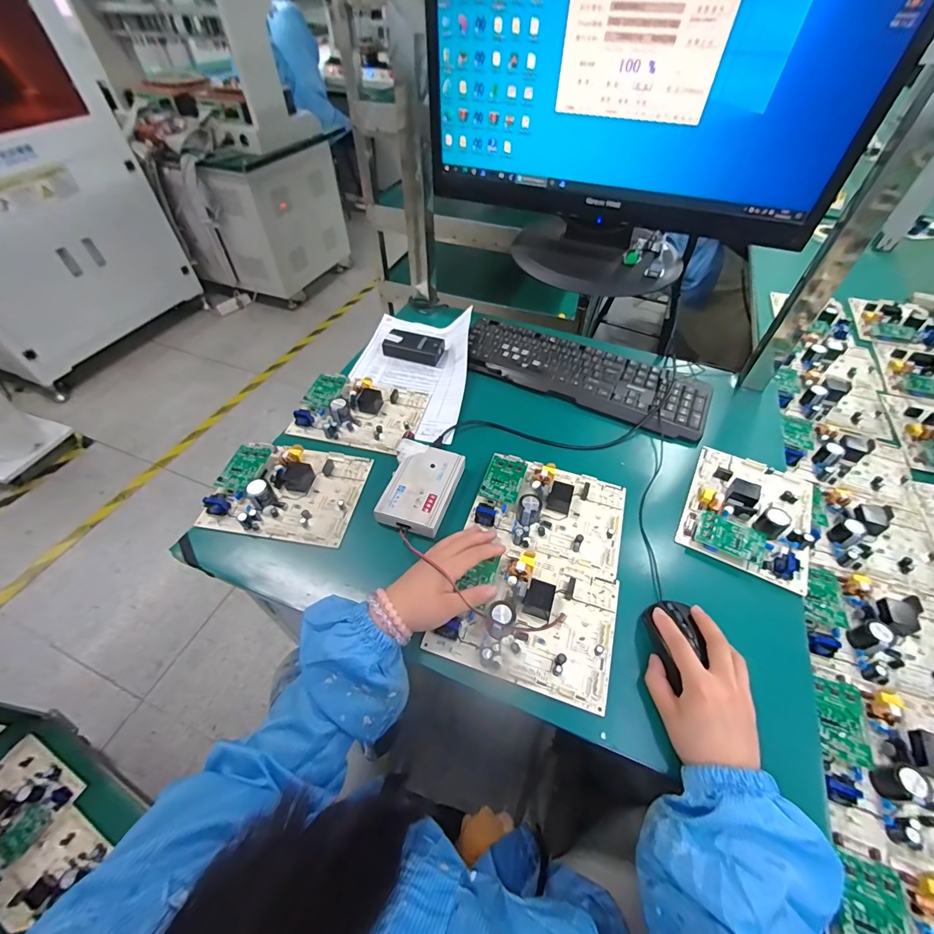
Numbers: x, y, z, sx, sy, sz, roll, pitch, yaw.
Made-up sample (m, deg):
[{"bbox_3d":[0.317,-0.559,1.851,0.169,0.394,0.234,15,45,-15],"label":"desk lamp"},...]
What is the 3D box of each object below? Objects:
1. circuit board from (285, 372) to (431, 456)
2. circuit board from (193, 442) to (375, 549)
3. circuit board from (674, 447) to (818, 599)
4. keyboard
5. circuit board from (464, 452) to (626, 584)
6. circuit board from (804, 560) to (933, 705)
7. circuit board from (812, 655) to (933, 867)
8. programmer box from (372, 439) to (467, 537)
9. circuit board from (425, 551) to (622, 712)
[{"bbox_3d":[-0.166,-0.093,0.643,0.185,0.033,0.139,11,51,9],"label":"circuit board"},{"bbox_3d":[-0.236,0.025,0.542,0.184,0.031,0.139,7,51,5],"label":"circuit board"},{"bbox_3d":[0.372,0.054,0.534,0.145,0.035,0.182,25,55,19],"label":"circuit board"},{"bbox_3d":[0.190,-0.161,0.708,0.420,0.027,0.147,23,54,17],"label":"keyboard"},{"bbox_3d":[0.107,0.051,0.527,0.186,0.030,0.148,15,52,12],"label":"circuit board"},{"bbox_3d":[0.485,0.188,0.465,0.173,0.033,0.134,19,53,15],"label":"circuit board"},{"bbox_3d":[0.430,0.284,0.383,0.181,0.029,0.149,20,53,15],"label":"circuit board"},{"bbox_3d":[-0.061,0.027,0.546,0.088,0.024,0.126,11,51,9],"label":"programmer box"},{"bbox_3d":[0.068,0.154,0.440,0.177,0.031,0.141,17,54,10],"label":"circuit board"}]

